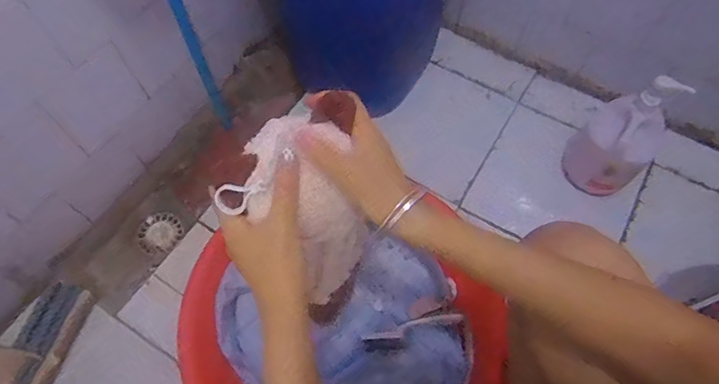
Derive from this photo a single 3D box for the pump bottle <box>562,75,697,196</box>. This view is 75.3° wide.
[{"bbox_3d":[0.503,-0.102,0.900,0.138,0.228,0.139,-38,69,-17],"label":"pump bottle"}]

